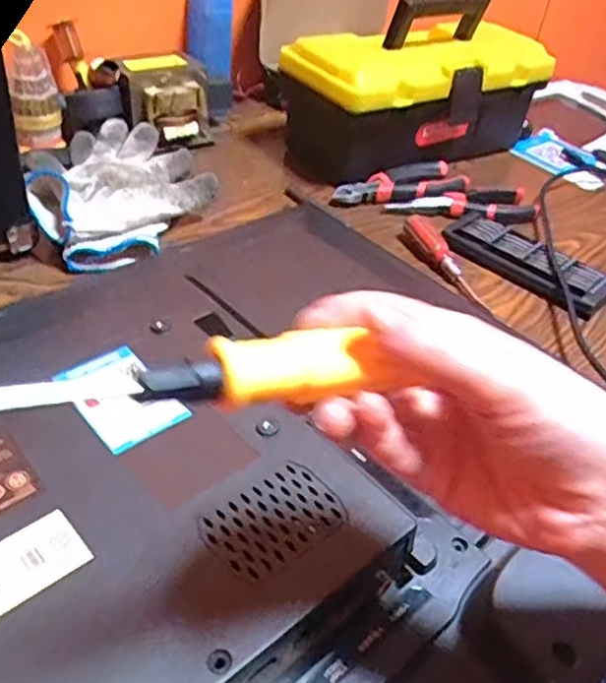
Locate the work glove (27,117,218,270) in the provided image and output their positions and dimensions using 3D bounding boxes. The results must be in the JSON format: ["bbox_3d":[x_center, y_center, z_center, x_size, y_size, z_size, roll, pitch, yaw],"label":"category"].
[{"bbox_3d":[-0.157,-0.139,0.616,0.143,0.049,0.202,4,40,-4],"label":"work glove"}]

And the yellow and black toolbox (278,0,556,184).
[{"bbox_3d":[0.112,-0.270,0.748,0.272,0.147,0.161,-15,45,-25],"label":"yellow and black toolbox"}]

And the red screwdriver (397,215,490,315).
[{"bbox_3d":[0.129,-0.071,0.612,0.021,0.033,0.126,-17,54,-25],"label":"red screwdriver"}]

